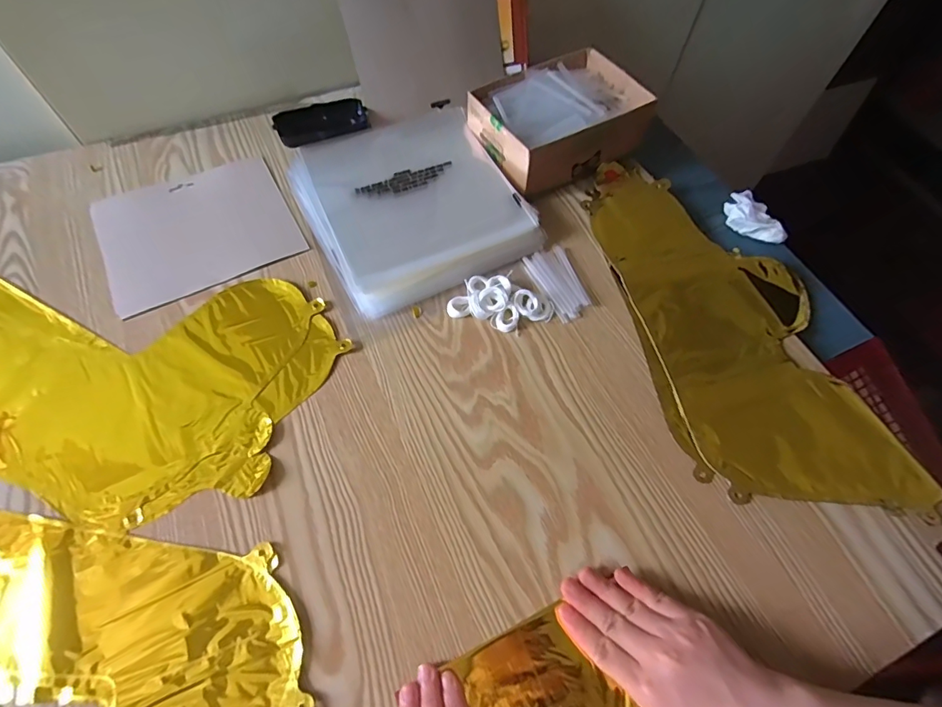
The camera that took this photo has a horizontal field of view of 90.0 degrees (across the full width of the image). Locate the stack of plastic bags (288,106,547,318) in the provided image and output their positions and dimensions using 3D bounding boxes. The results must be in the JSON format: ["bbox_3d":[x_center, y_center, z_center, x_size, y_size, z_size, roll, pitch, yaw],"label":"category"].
[{"bbox_3d":[-0.070,-0.173,0.520,0.210,0.032,0.232,-24,65,-14],"label":"stack of plastic bags"}]

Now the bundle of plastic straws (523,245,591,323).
[{"bbox_3d":[0.094,-0.076,0.491,0.052,0.008,0.084,-24,65,-14],"label":"bundle of plastic straws"}]

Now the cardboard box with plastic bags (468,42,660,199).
[{"bbox_3d":[0.103,-0.279,0.545,0.185,0.055,0.133,-27,66,-15],"label":"cardboard box with plastic bags"}]

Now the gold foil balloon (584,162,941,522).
[{"bbox_3d":[0.255,-0.042,0.474,0.190,0.010,0.407,-10,62,-7],"label":"gold foil balloon"}]

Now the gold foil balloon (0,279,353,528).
[{"bbox_3d":[-0.351,0.006,0.437,0.414,0.008,0.235,15,62,6],"label":"gold foil balloon"}]

